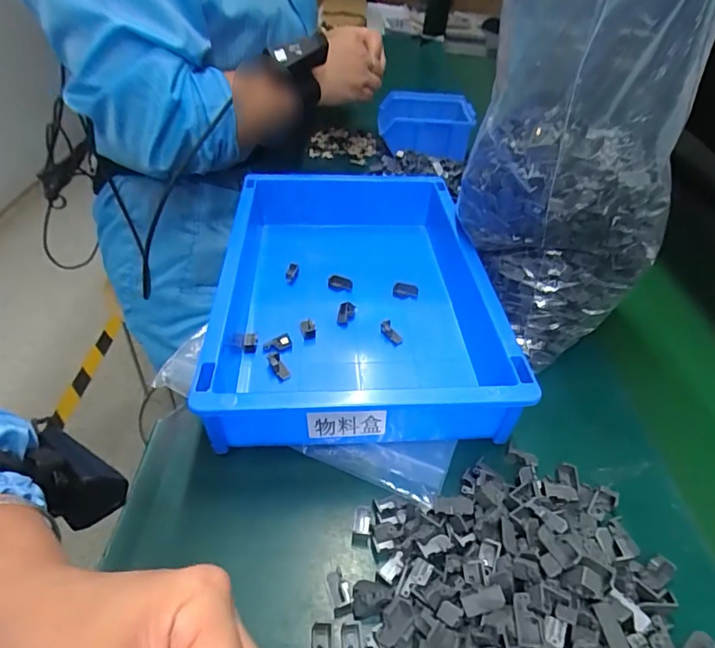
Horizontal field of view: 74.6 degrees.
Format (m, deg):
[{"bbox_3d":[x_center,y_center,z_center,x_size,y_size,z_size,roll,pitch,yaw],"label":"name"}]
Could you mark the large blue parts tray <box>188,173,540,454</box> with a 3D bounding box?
[{"bbox_3d":[-0.003,-0.034,0.404,0.214,0.066,0.305,1,42,-6],"label":"large blue parts tray"}]

